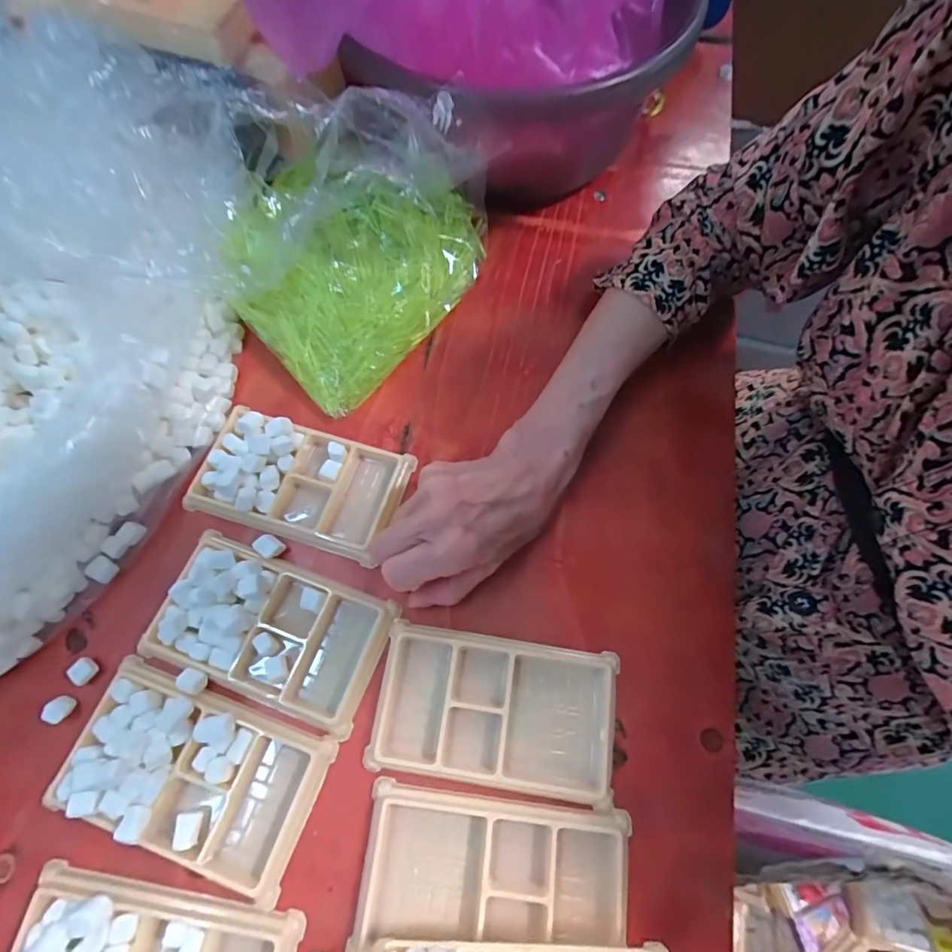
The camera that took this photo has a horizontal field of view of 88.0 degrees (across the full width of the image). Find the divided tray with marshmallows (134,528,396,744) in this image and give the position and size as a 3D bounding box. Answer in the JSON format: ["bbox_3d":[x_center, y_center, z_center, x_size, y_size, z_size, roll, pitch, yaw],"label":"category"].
[{"bbox_3d":[-0.122,0.091,0.293,0.133,0.020,0.083,18,70,6],"label":"divided tray with marshmallows"}]

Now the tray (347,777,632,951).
[{"bbox_3d":[0.009,0.205,0.255,0.134,0.013,0.068,5,69,1],"label":"tray"}]

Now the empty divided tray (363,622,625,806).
[{"bbox_3d":[0.012,0.133,0.283,0.135,0.013,0.076,8,69,3],"label":"empty divided tray"}]

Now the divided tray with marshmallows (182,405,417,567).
[{"bbox_3d":[-0.118,0.002,0.328,0.132,0.018,0.077,17,69,6],"label":"divided tray with marshmallows"}]

